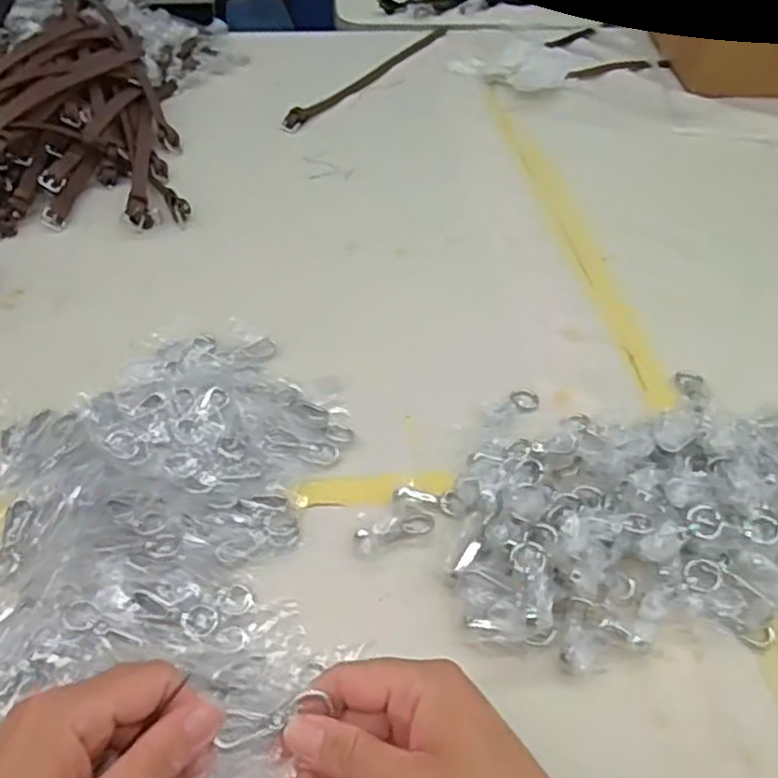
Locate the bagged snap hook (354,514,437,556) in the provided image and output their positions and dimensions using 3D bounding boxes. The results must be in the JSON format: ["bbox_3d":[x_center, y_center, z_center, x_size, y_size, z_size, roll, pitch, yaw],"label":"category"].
[{"bbox_3d":[0.004,0.098,0.496,0.057,0.018,0.017,-16,49,-17],"label":"bagged snap hook"}]

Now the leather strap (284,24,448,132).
[{"bbox_3d":[-0.020,-0.441,0.999,0.029,0.014,0.360,29,52,23],"label":"leather strap"}]

